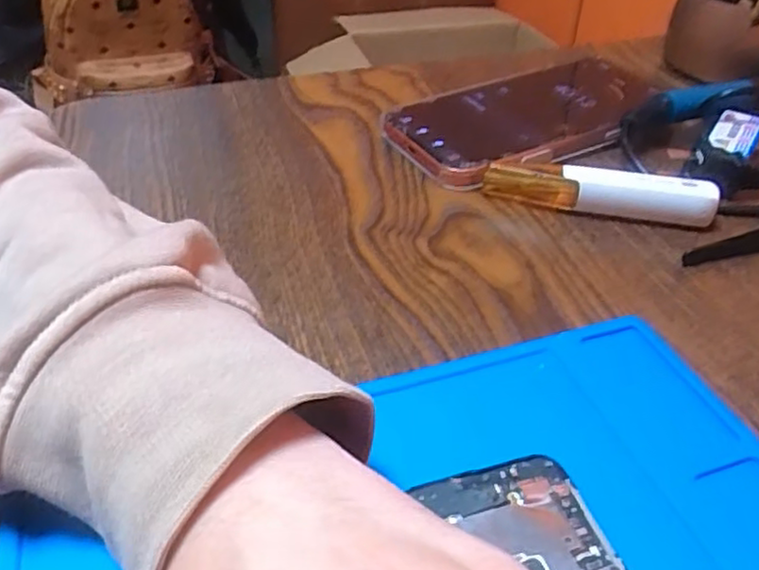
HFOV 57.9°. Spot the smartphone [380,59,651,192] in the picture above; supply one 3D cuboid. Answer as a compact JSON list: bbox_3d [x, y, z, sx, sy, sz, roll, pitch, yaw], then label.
[{"bbox_3d":[0.086,-0.098,0.389,0.160,0.012,0.088,-21,44,-24],"label":"smartphone"}]

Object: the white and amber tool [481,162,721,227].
[{"bbox_3d":[0.102,-0.044,0.323,0.104,0.019,0.013,9,40,10],"label":"white and amber tool"}]

